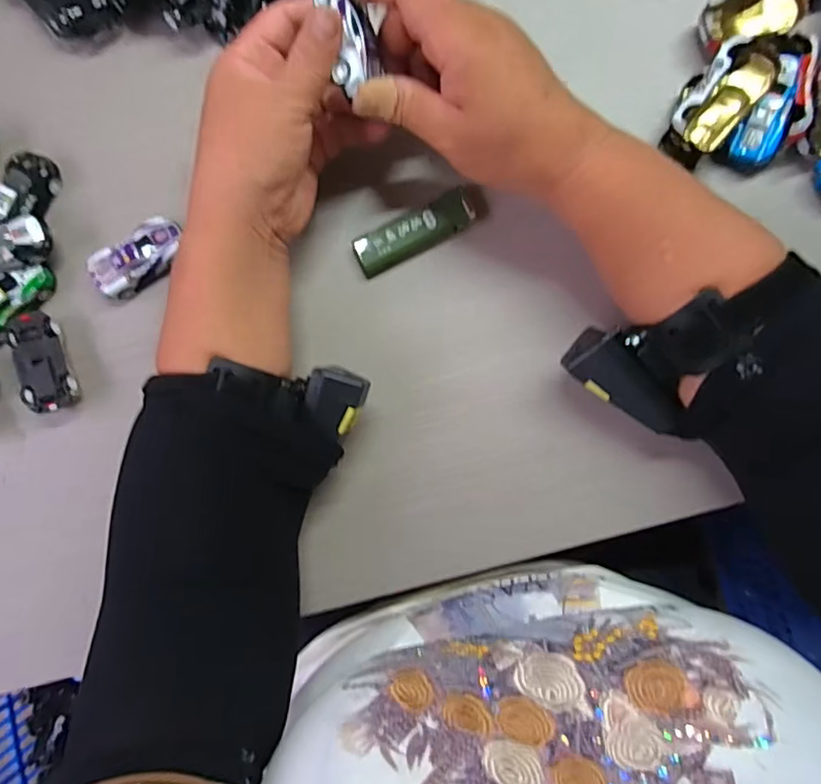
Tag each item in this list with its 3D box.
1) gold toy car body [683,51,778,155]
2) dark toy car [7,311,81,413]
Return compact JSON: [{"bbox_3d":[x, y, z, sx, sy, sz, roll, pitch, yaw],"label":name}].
[{"bbox_3d":[0.192,-0.174,0.340,0.021,0.019,0.065,39,91,3],"label":"gold toy car body"},{"bbox_3d":[-0.239,-0.020,0.366,0.031,0.021,0.066,-14,88,2],"label":"dark toy car"}]

